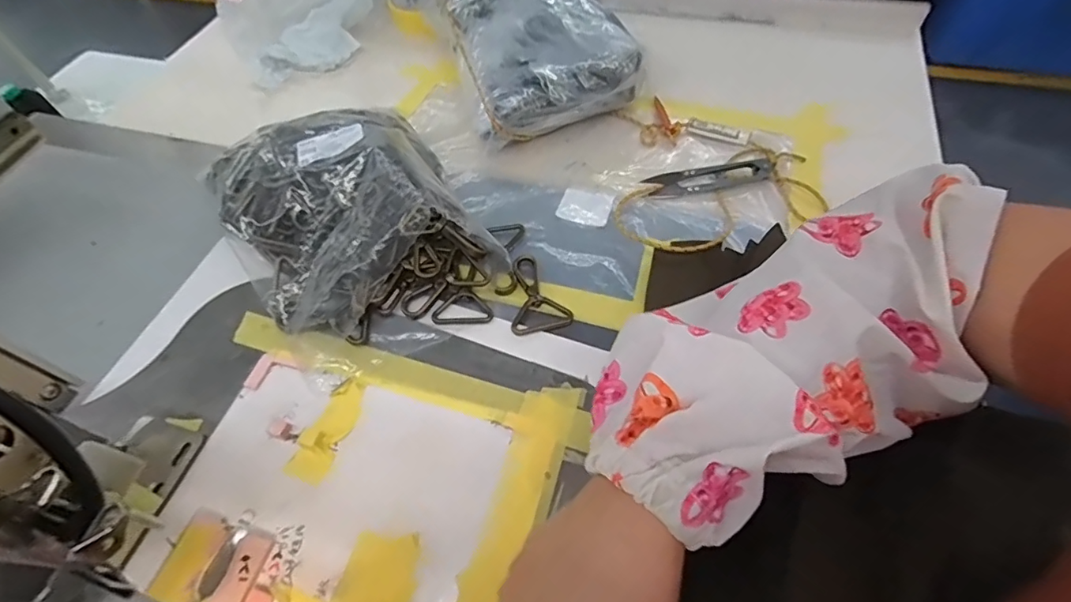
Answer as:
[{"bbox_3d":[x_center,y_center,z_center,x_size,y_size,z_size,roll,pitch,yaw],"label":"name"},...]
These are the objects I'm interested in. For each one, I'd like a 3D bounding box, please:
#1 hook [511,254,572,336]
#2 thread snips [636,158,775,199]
[{"bbox_3d":[0.002,-0.007,0.363,0.041,0.007,0.062,-7,56,-1],"label":"hook"},{"bbox_3d":[0.142,-0.100,0.417,0.103,0.014,0.021,-9,56,-2],"label":"thread snips"}]

